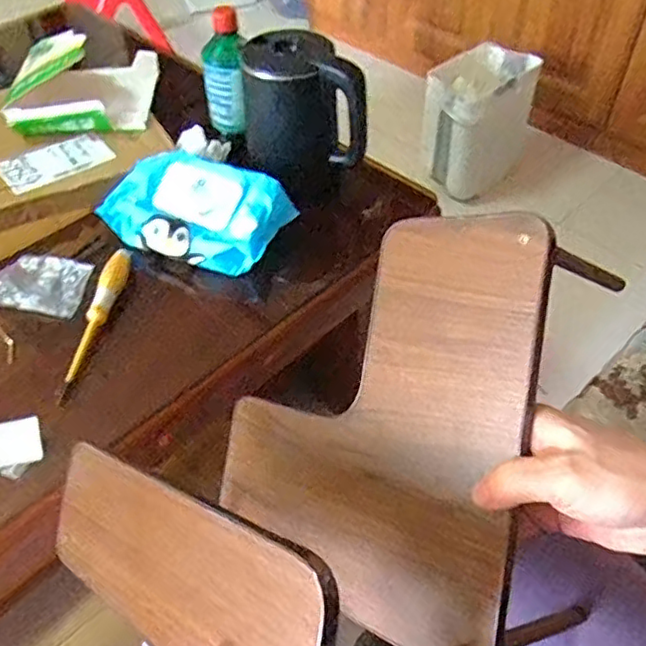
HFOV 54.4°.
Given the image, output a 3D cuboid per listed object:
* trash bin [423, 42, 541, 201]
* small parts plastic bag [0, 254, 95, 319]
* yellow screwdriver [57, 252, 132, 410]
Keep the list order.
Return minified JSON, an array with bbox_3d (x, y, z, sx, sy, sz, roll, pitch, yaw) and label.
[{"bbox_3d":[0.364,-0.474,1.491,0.225,0.272,0.260,16,51,15],"label":"trash bin"},{"bbox_3d":[-0.322,-0.045,0.711,0.105,0.016,0.079,7,49,7],"label":"small parts plastic bag"},{"bbox_3d":[-0.241,-0.006,0.676,0.026,0.026,0.203,3,49,4],"label":"yellow screwdriver"}]

